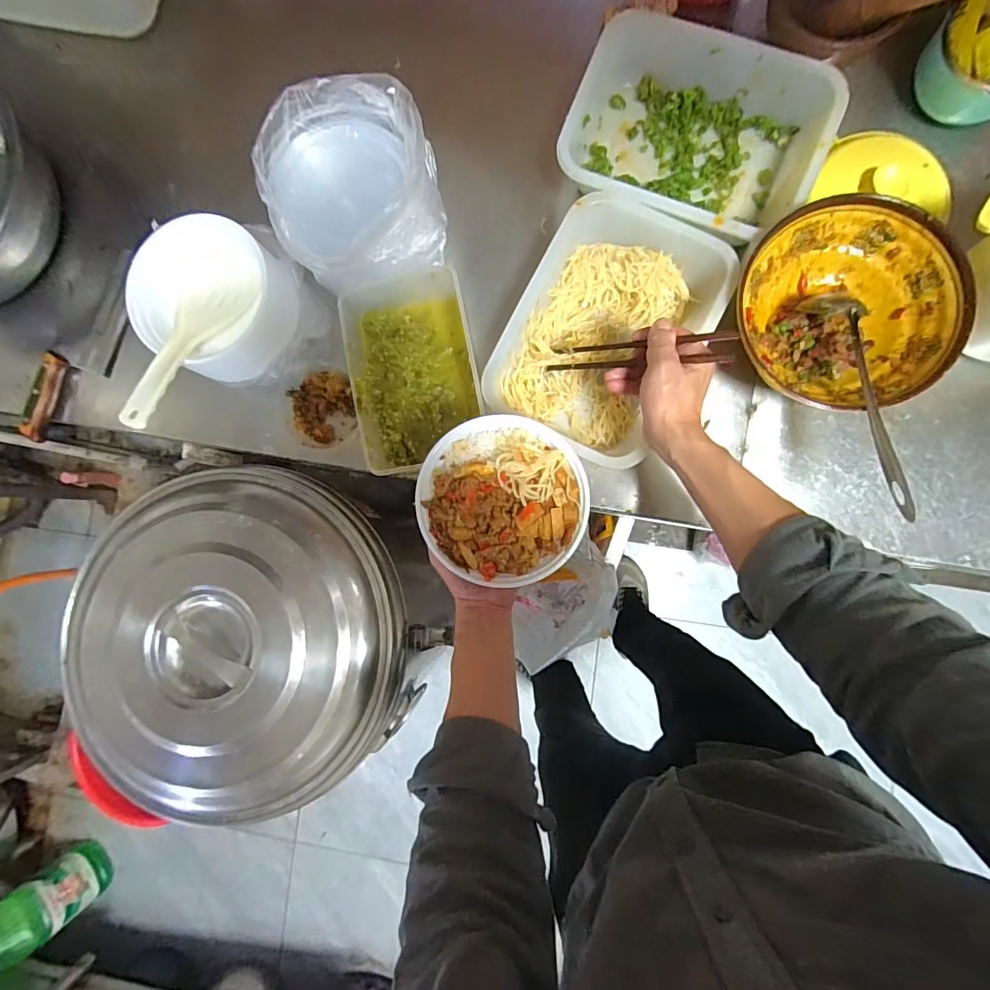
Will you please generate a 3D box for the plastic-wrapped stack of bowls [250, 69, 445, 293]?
[{"bbox_3d":[-0.156,-0.338,0.546,0.182,0.135,0.187,-7,87,5],"label":"plastic-wrapped stack of bowls"}]

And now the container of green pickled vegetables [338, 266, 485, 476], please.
[{"bbox_3d":[-0.098,-0.157,0.577,0.147,0.066,0.253,-11,87,5],"label":"container of green pickled vegetables"}]

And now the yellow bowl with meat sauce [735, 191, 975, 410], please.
[{"bbox_3d":[0.381,-0.205,0.524,0.217,0.085,0.203,0,88,5],"label":"yellow bowl with meat sauce"}]

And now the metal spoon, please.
[{"bbox_3d":[0.381,-0.101,0.476,0.047,0.031,0.258,-6,72,5],"label":"metal spoon"}]

